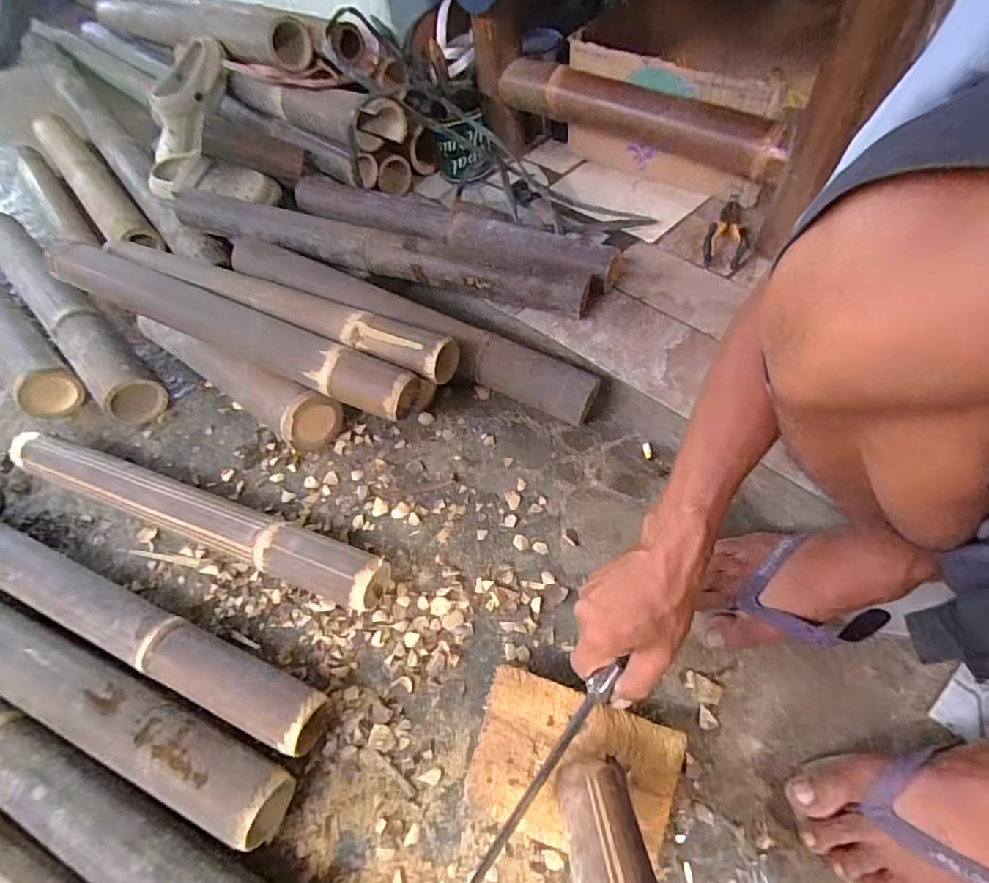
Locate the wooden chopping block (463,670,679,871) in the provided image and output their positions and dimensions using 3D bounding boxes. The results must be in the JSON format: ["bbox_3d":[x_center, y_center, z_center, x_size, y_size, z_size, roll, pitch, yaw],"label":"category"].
[{"bbox_3d":[0.067,0.284,0.447,0.171,0.043,0.117,14,59,14],"label":"wooden chopping block"}]

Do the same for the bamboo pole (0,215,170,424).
[{"bbox_3d":[-0.715,-0.224,0.835,0.610,0.081,0.074,38,67,25],"label":"bamboo pole"}]

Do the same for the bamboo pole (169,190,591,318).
[{"bbox_3d":[-0.181,-0.292,0.762,0.659,0.073,0.094,15,59,15],"label":"bamboo pole"}]

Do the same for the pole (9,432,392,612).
[{"bbox_3d":[-0.374,0.082,0.611,0.539,0.060,0.062,17,60,15],"label":"pole"}]

